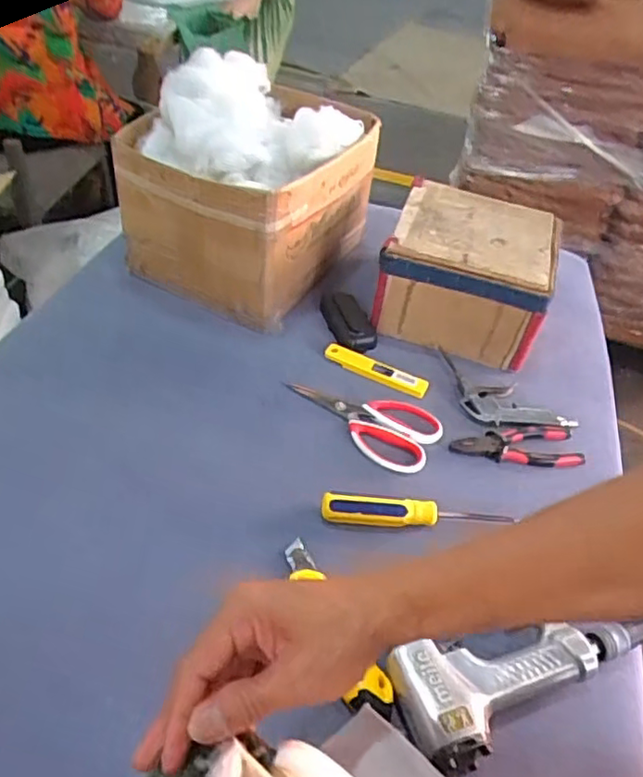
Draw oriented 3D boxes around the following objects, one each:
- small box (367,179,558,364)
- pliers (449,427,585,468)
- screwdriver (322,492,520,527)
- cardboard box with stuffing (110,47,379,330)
[{"bbox_3d":[0.197,-0.159,0.855,0.204,0.142,0.201,16,43,8],"label":"small box"},{"bbox_3d":[0.222,0.062,0.717,0.149,0.013,0.059,5,42,-4],"label":"pliers"},{"bbox_3d":[0.092,0.122,0.619,0.182,0.028,0.025,4,43,-5],"label":"screwdriver"},{"bbox_3d":[-0.088,-0.276,0.858,0.251,0.256,0.295,28,46,21],"label":"cardboard box with stuffing"}]

